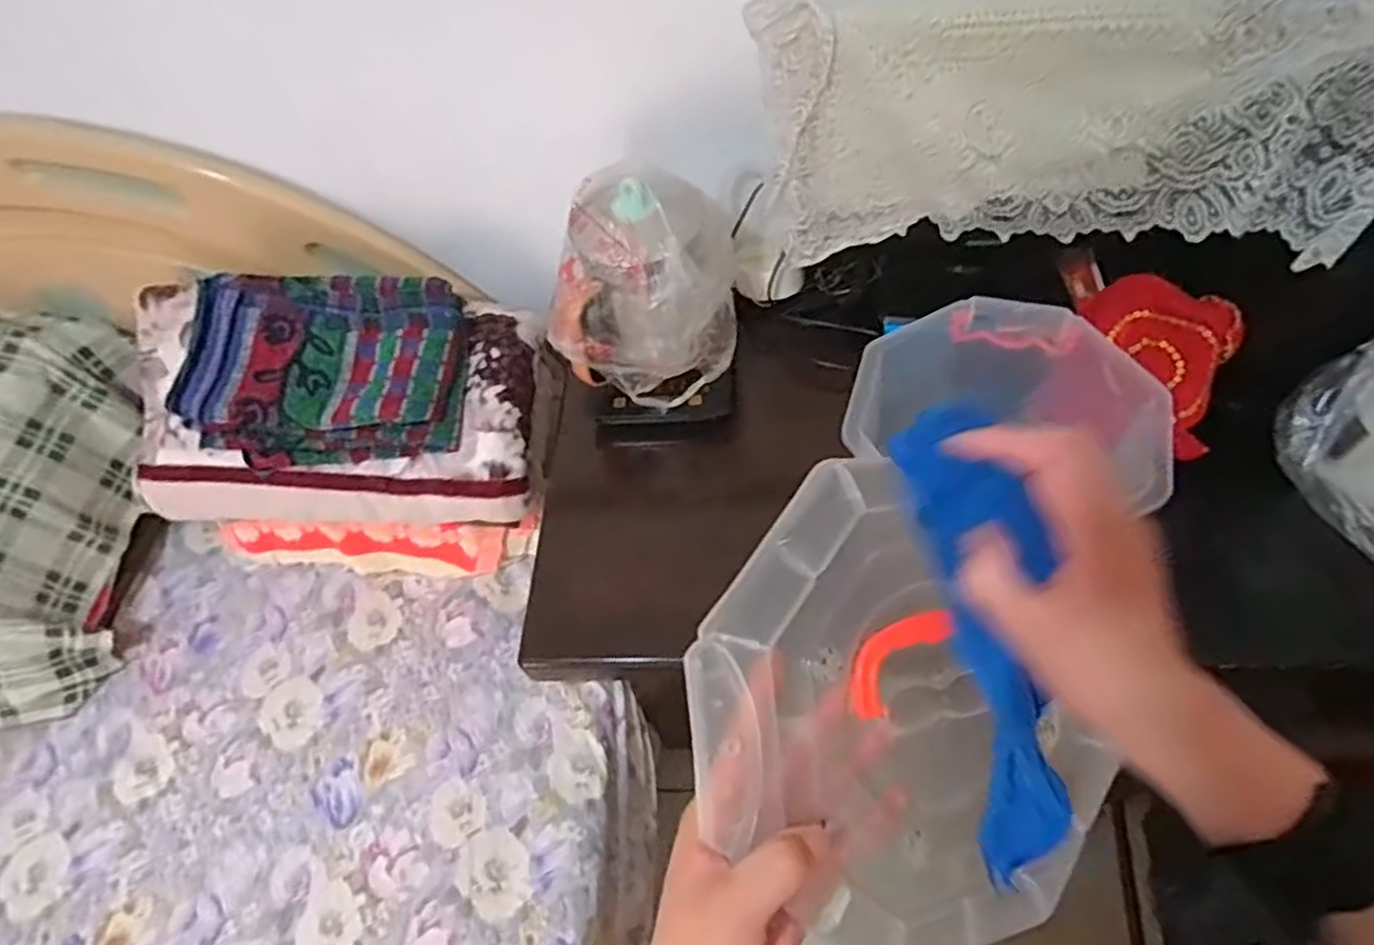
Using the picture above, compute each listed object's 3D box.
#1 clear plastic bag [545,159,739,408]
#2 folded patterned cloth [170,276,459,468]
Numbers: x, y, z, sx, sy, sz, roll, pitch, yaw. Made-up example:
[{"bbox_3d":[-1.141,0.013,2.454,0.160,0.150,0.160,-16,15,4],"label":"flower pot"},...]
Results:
[{"bbox_3d":[-0.042,-0.209,0.856,0.180,0.226,0.205,7,59,12],"label":"clear plastic bag"},{"bbox_3d":[-0.470,-0.140,0.971,0.334,0.067,0.245,-4,77,-13],"label":"folded patterned cloth"}]

